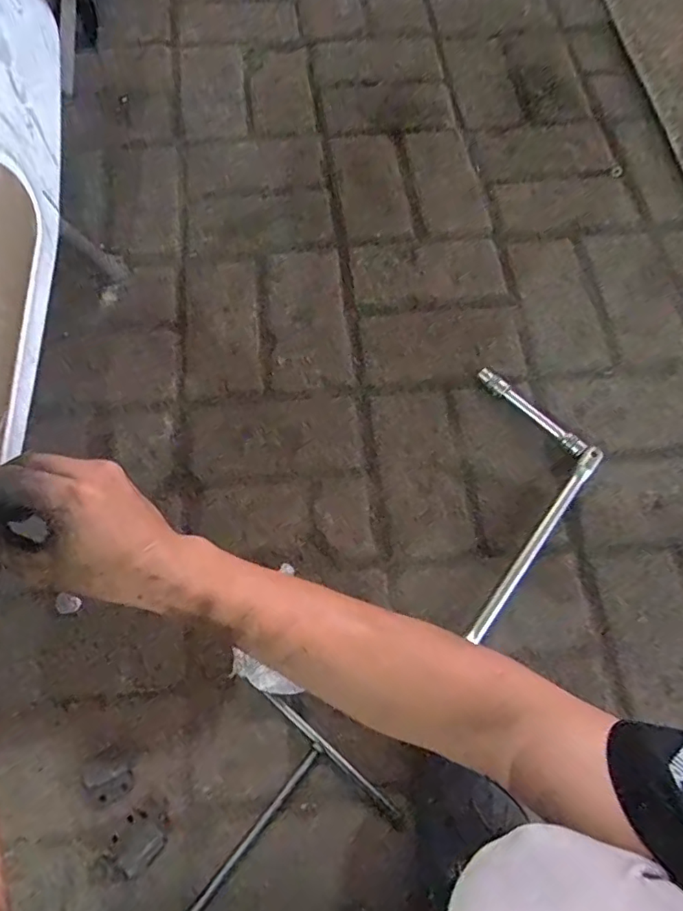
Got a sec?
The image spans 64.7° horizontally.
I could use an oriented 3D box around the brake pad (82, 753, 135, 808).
[{"bbox_3d":[-0.219,0.303,0.506,0.040,0.004,0.041,-23,72,-9],"label":"brake pad"}]

